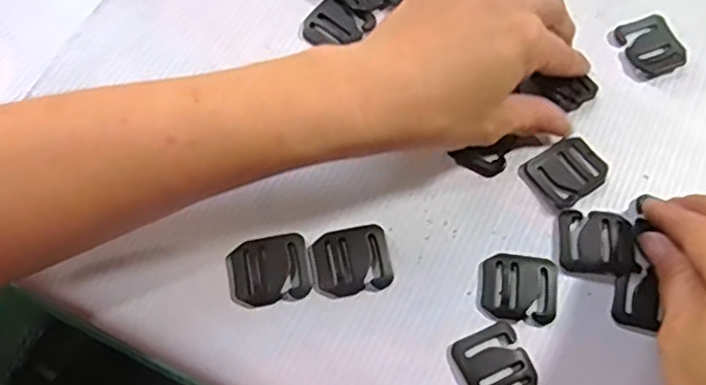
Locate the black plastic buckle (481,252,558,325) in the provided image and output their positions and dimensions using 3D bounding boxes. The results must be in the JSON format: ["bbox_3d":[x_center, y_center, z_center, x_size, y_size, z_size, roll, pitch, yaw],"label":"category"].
[{"bbox_3d":[0.078,0.044,0.302,0.035,0.004,0.031,7,69,0],"label":"black plastic buckle"}]

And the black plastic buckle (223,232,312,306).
[{"bbox_3d":[-0.039,0.036,0.298,0.037,0.004,0.031,-12,70,-7],"label":"black plastic buckle"}]

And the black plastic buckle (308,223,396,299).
[{"bbox_3d":[0.000,0.032,0.302,0.037,0.004,0.031,-13,70,-7],"label":"black plastic buckle"}]

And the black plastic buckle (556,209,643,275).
[{"bbox_3d":[0.118,0.023,0.311,0.039,0.005,0.029,7,69,0],"label":"black plastic buckle"}]

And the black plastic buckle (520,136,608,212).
[{"bbox_3d":[0.107,-0.010,0.324,0.035,0.005,0.030,-33,74,-14],"label":"black plastic buckle"}]

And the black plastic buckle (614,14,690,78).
[{"bbox_3d":[0.163,-0.081,0.354,0.028,0.005,0.034,-25,72,-11],"label":"black plastic buckle"}]

